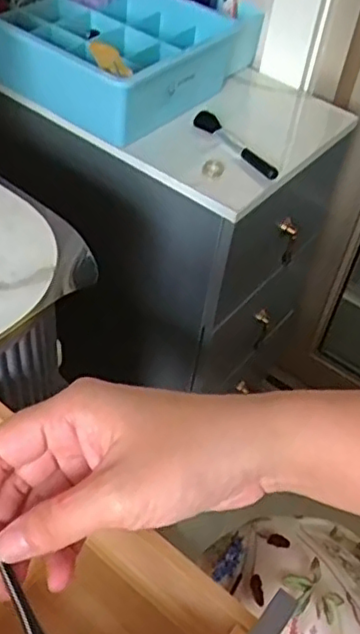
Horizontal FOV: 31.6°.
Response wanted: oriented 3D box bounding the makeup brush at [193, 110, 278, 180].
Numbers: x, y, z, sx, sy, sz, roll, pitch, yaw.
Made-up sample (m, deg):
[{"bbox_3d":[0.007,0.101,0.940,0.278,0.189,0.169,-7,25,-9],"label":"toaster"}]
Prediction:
[{"bbox_3d":[0.056,-0.179,0.657,0.024,0.009,0.121,-20,53,-24],"label":"makeup brush"}]

